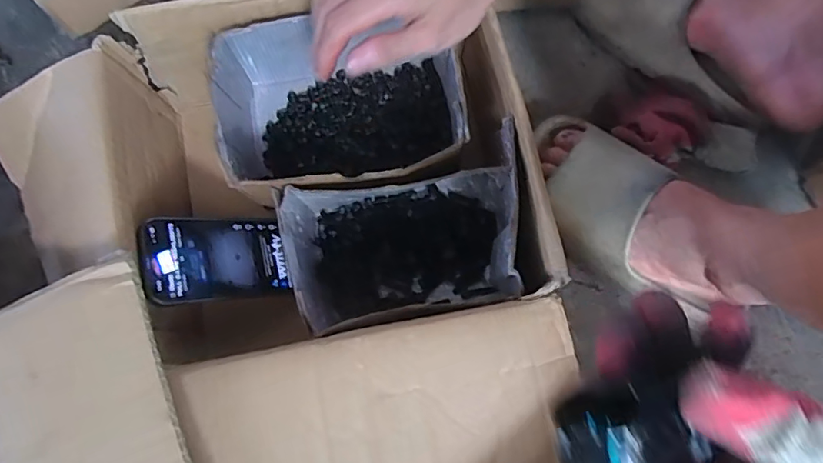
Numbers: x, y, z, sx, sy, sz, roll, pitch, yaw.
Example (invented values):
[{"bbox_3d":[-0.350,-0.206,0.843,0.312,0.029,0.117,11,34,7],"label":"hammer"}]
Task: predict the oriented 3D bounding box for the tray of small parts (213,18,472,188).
[{"bbox_3d":[-0.067,-0.112,0.484,0.211,0.103,0.151,-5,76,-1],"label":"tray of small parts"}]

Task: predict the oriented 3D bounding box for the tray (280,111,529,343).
[{"bbox_3d":[-0.005,0.014,0.460,0.192,0.096,0.122,-14,76,-3],"label":"tray"}]

